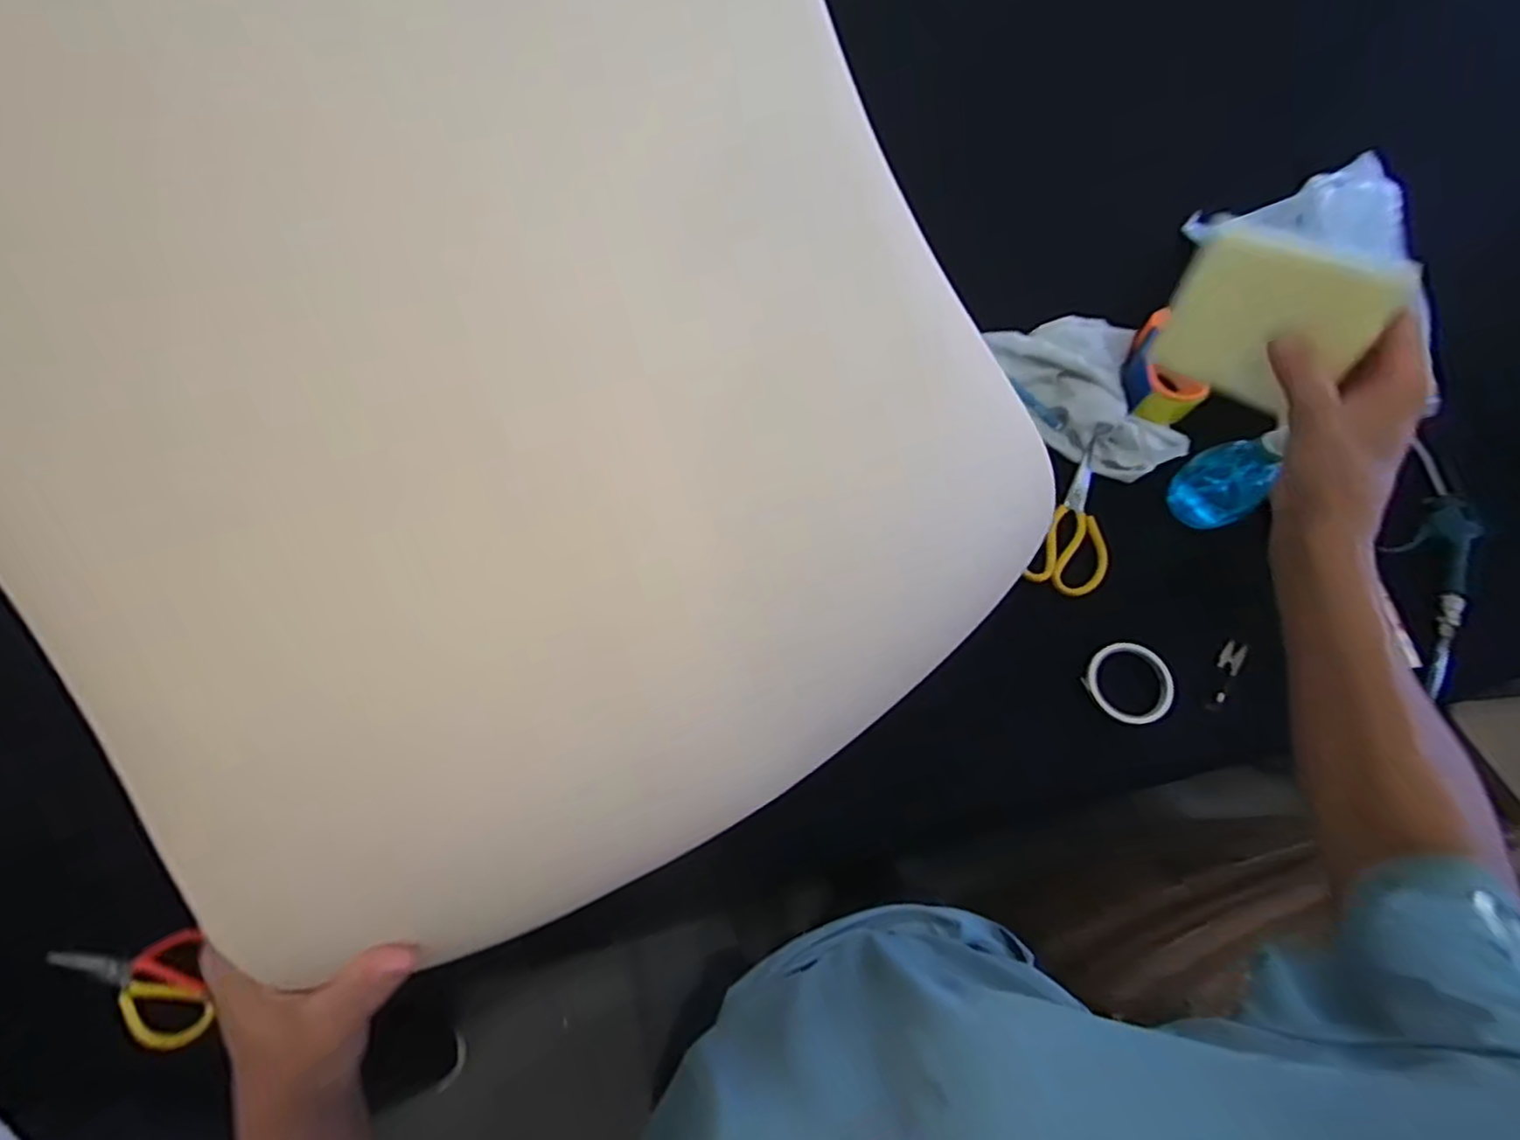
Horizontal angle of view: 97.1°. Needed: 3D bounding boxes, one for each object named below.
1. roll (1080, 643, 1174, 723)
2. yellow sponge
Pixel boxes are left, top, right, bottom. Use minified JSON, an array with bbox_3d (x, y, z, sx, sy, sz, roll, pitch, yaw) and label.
[{"bbox_3d":[0.427,0.130,0.771,0.088,0.013,0.093,0,69,0],"label":"roll"},{"bbox_3d":[0.329,-0.165,0.444,0.024,0.108,0.130,-28,45,-10],"label":"yellow sponge"}]

